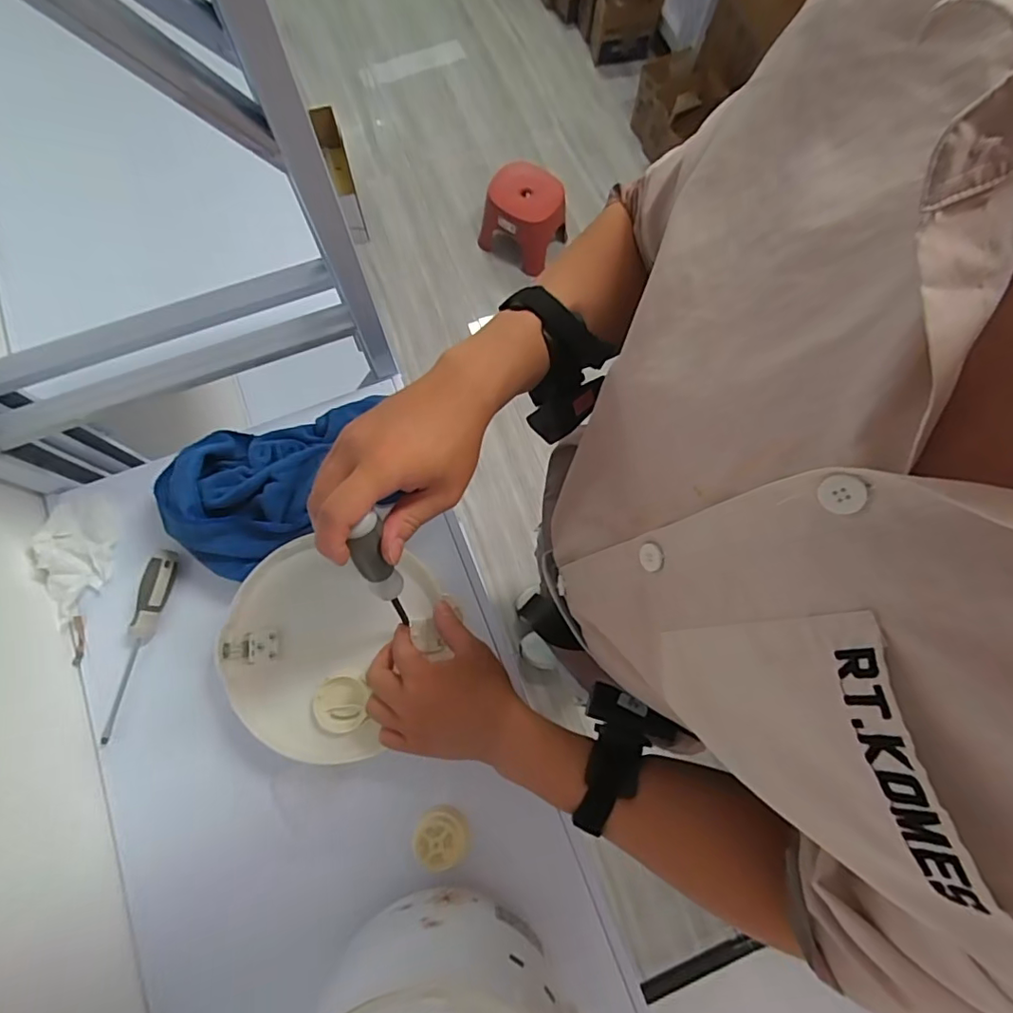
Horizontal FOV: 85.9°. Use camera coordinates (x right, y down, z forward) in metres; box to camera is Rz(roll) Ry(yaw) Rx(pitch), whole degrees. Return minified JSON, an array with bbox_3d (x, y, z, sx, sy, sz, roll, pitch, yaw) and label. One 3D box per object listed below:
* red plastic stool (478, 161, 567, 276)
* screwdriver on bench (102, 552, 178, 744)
[{"bbox_3d":[0.059,-0.923,1.757,0.240,0.240,0.203,28,76,6],"label":"red plastic stool"},{"bbox_3d":[-0.367,0.133,0.535,0.024,0.031,0.183,17,75,3],"label":"screwdriver on bench"}]

